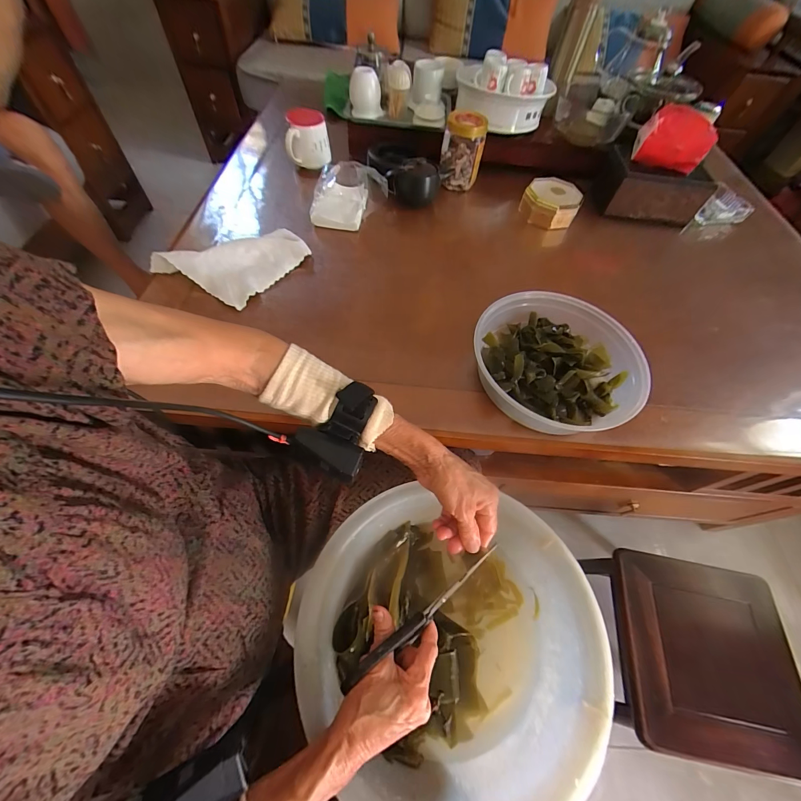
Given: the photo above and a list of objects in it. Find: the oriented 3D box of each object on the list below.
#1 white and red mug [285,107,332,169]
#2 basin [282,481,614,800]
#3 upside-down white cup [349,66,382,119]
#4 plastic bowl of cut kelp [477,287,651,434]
[{"bbox_3d":[-0.204,-0.574,0.744,0.092,0.082,0.090,-6,60,-9],"label":"white and red mug"},{"bbox_3d":[0.047,0.277,0.400,0.313,0.124,0.299,1,60,-2],"label":"basin"},{"bbox_3d":[-0.080,-0.703,0.777,0.070,0.075,0.061,-3,59,-7],"label":"upside-down white cup"},{"bbox_3d":[0.227,-0.055,0.508,0.236,0.073,0.241,2,59,-4],"label":"plastic bowl of cut kelp"}]

